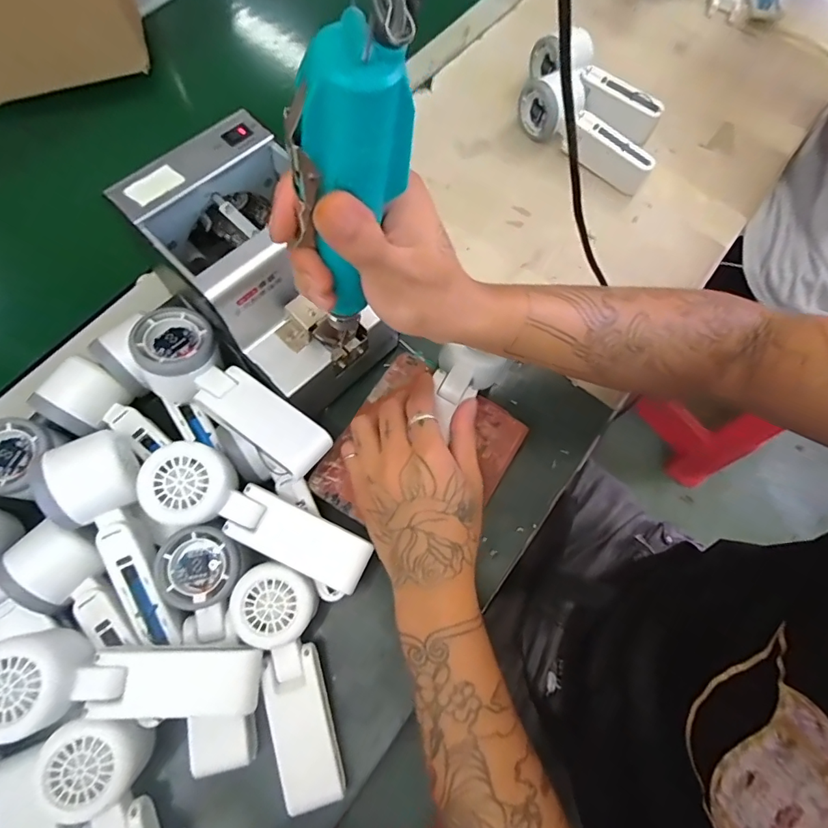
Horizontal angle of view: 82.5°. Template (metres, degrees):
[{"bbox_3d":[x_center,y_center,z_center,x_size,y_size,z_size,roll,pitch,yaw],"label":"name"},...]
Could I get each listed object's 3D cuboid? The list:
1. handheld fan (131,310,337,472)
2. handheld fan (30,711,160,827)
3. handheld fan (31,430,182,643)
[{"bbox_3d":[-0.137,-0.014,0.360,0.164,0.049,0.059,34,73,9],"label":"handheld fan"},{"bbox_3d":[-0.185,0.272,0.297,0.060,0.041,0.169,-16,91,-9],"label":"handheld fan"},{"bbox_3d":[-0.213,0.092,0.340,0.054,0.055,0.155,-24,93,-11],"label":"handheld fan"}]

